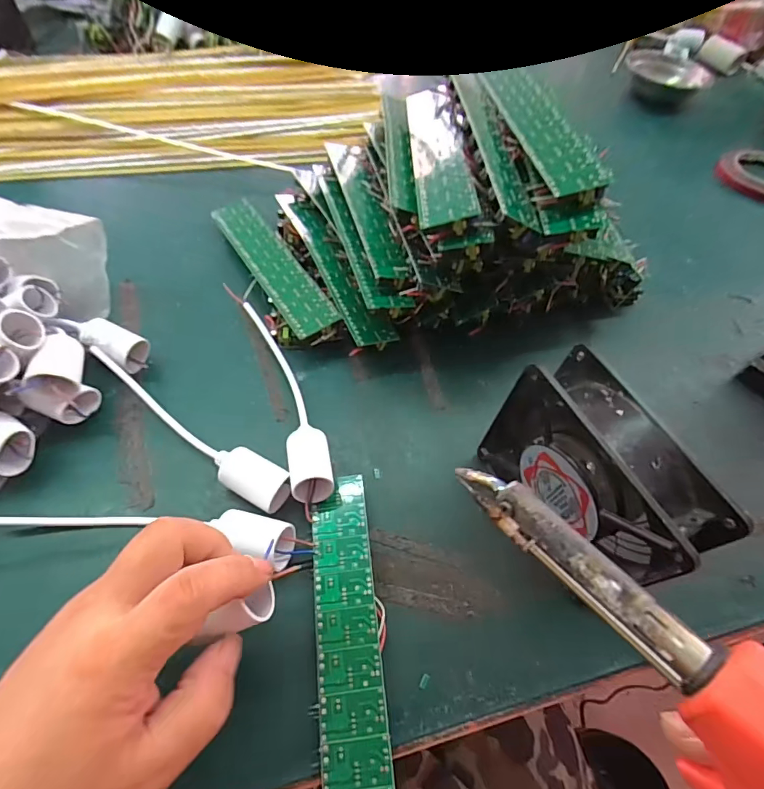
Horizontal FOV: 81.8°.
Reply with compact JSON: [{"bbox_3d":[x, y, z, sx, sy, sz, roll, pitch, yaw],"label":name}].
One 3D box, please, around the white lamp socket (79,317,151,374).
[{"bbox_3d":[-0.209,-0.039,0.347,0.045,0.025,0.028,27,59,12],"label":"white lamp socket"}]

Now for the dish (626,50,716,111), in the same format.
[{"bbox_3d":[0.447,-0.504,0.711,0.101,0.057,0.114,-9,59,-10],"label":"dish"}]

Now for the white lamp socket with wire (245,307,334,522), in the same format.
[{"bbox_3d":[-0.071,0.001,0.334,0.030,0.033,0.185,-16,60,-15],"label":"white lamp socket with wire"}]

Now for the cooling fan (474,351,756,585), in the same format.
[{"bbox_3d":[0.117,0.052,0.266,0.041,0.120,0.118,-22,62,-18],"label":"cooling fan"}]

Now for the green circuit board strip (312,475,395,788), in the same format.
[{"bbox_3d":[-0.019,0.148,0.254,0.035,0.019,0.200,-3,58,-7],"label":"green circuit board strip"}]

